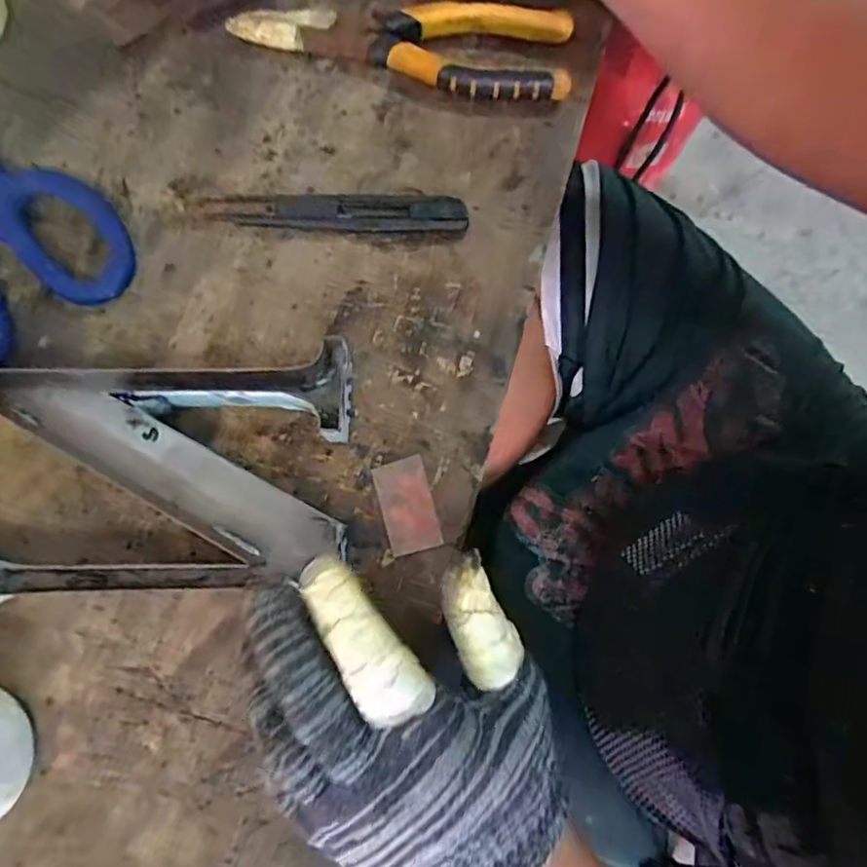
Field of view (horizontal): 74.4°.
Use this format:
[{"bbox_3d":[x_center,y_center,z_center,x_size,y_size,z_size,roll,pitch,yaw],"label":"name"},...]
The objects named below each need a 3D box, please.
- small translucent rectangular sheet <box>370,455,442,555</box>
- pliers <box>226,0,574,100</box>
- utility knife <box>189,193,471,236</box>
[{"bbox_3d":[-0.012,0.035,0.279,0.025,0.004,0.044,-16,79,-3],"label":"small translucent rectangular sheet"},{"bbox_3d":[-0.016,-0.222,0.321,0.186,0.020,0.047,12,78,2],"label":"pliers"},{"bbox_3d":[-0.054,-0.118,0.305,0.142,0.010,0.020,2,78,0],"label":"utility knife"}]

